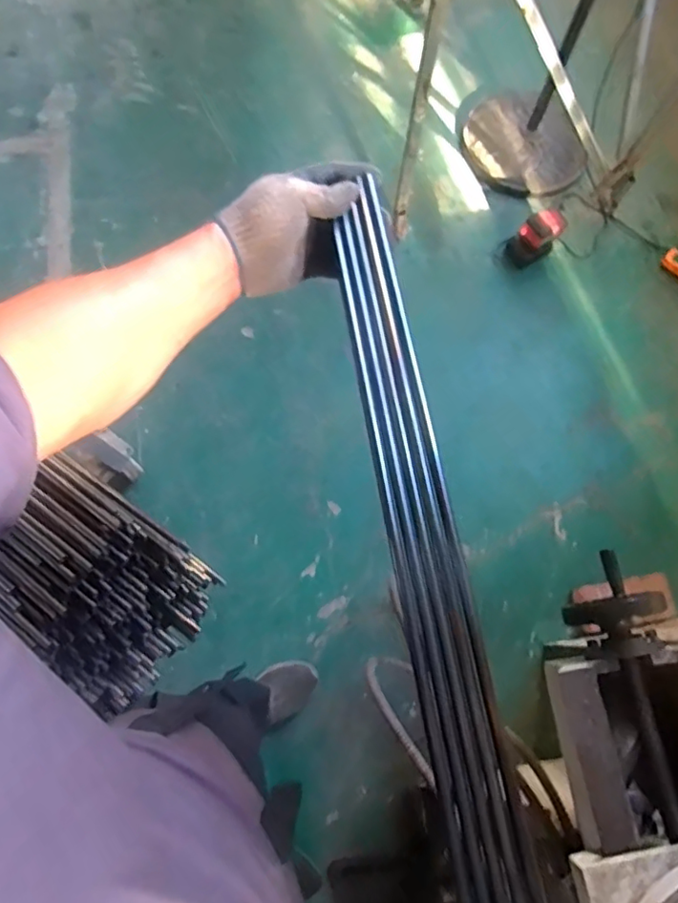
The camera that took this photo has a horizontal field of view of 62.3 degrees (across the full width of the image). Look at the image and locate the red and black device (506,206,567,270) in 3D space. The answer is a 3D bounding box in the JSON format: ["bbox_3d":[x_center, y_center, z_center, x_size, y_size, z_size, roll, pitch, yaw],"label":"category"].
[{"bbox_3d":[0.595,-0.645,1.675,0.157,0.092,0.102,-33,77,-10],"label":"red and black device"}]

